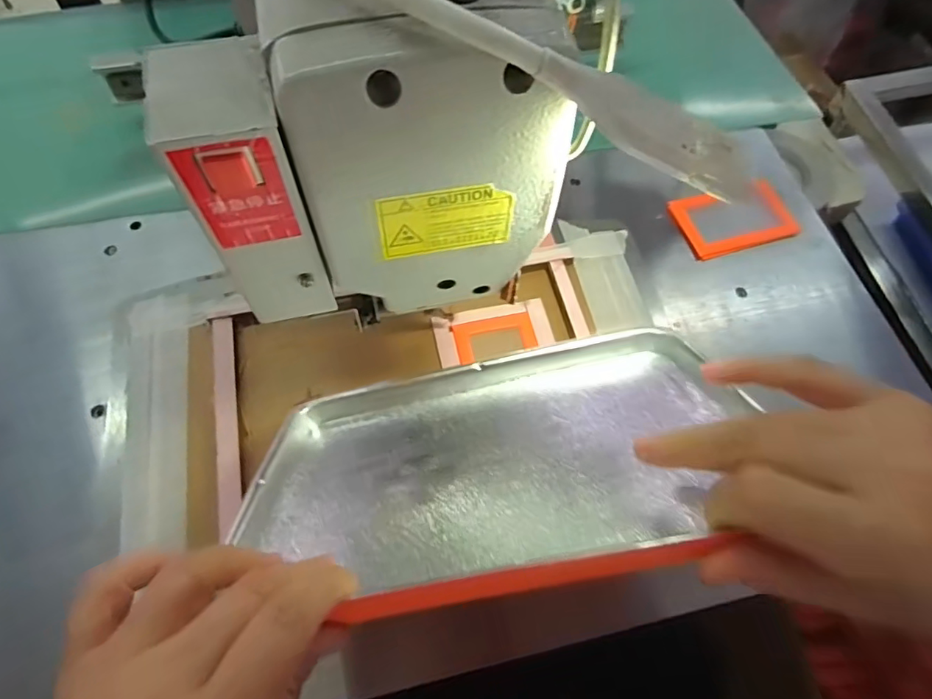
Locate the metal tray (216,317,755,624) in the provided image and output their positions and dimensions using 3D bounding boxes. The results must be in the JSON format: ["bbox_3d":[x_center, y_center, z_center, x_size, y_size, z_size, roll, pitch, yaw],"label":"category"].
[{"bbox_3d":[0.016,0.053,0.291,0.254,0.016,0.187,-11,26,1],"label":"metal tray"}]

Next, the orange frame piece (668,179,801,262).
[{"bbox_3d":[0.248,-0.119,0.478,0.110,0.011,0.061,-15,77,-7],"label":"orange frame piece"}]

